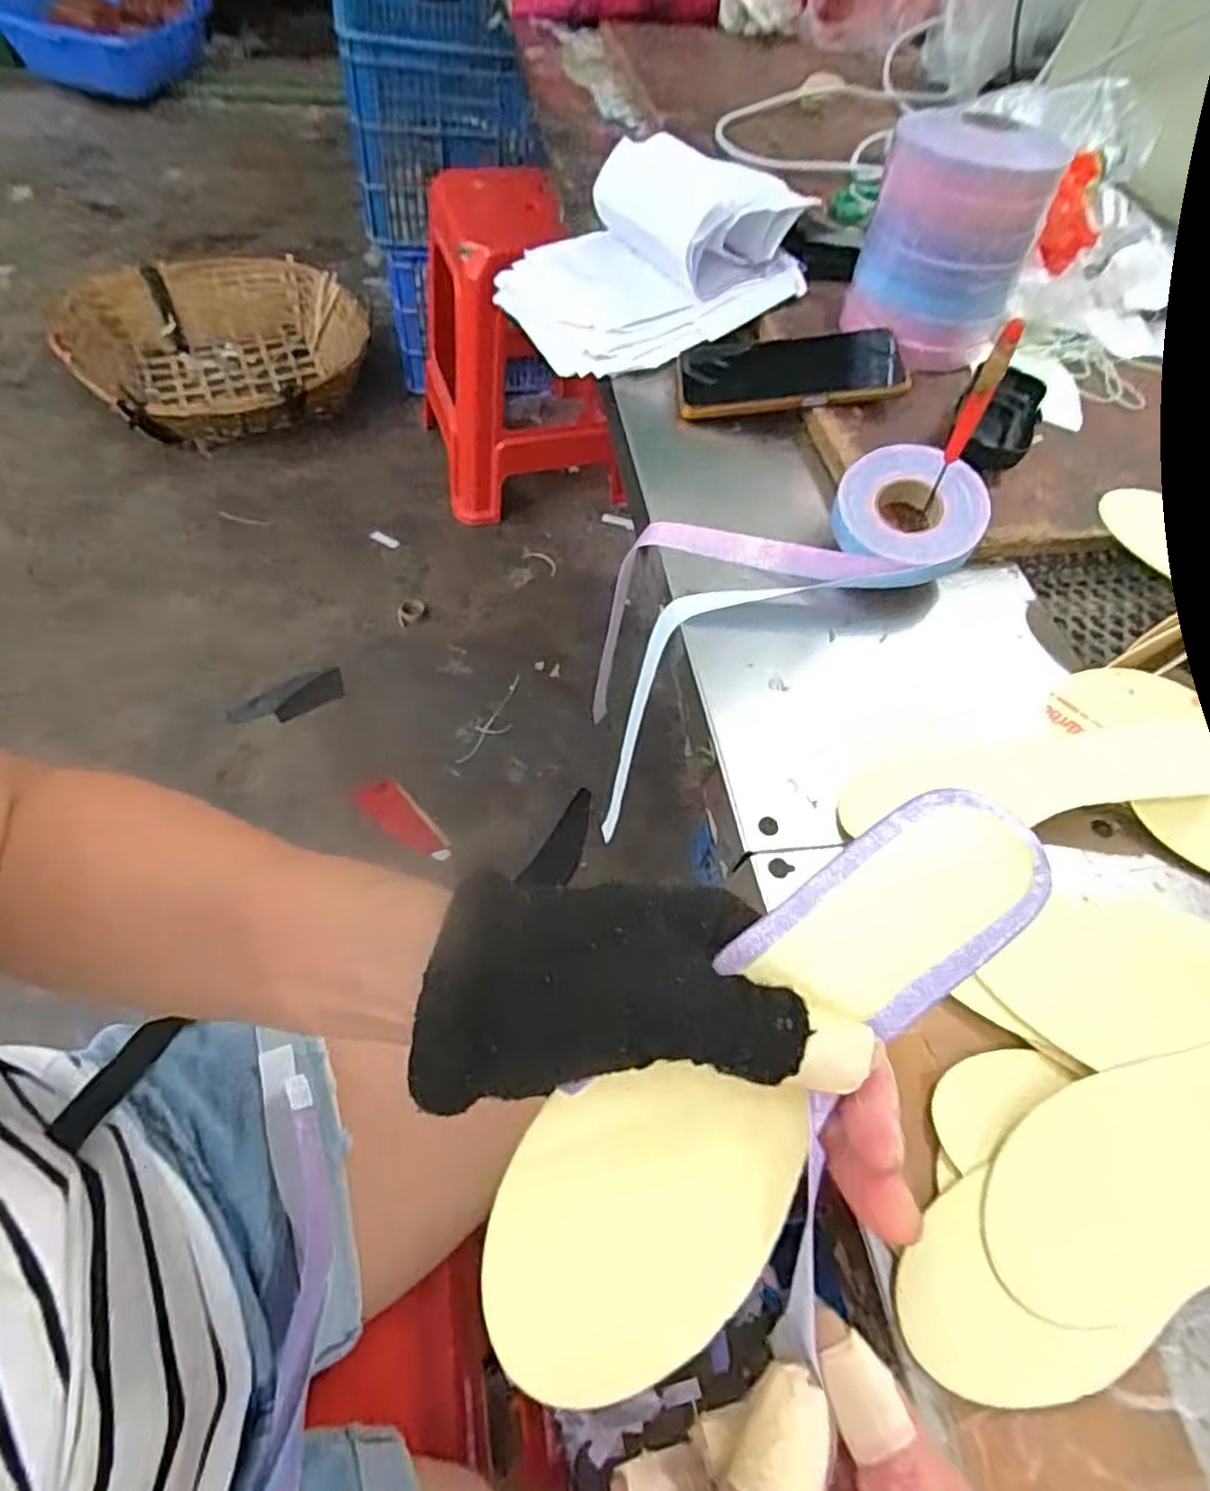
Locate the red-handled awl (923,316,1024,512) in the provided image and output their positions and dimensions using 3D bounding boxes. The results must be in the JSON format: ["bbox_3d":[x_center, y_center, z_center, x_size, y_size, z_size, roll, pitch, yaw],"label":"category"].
[{"bbox_3d":[0.205,-0.180,0.413,0.012,0.121,0.009,31,60,13],"label":"red-handled awl"}]

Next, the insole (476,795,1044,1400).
[{"bbox_3d":[0.043,0.085,0.194,0.189,0.009,0.060,-45,70,-8],"label":"insole"}]

